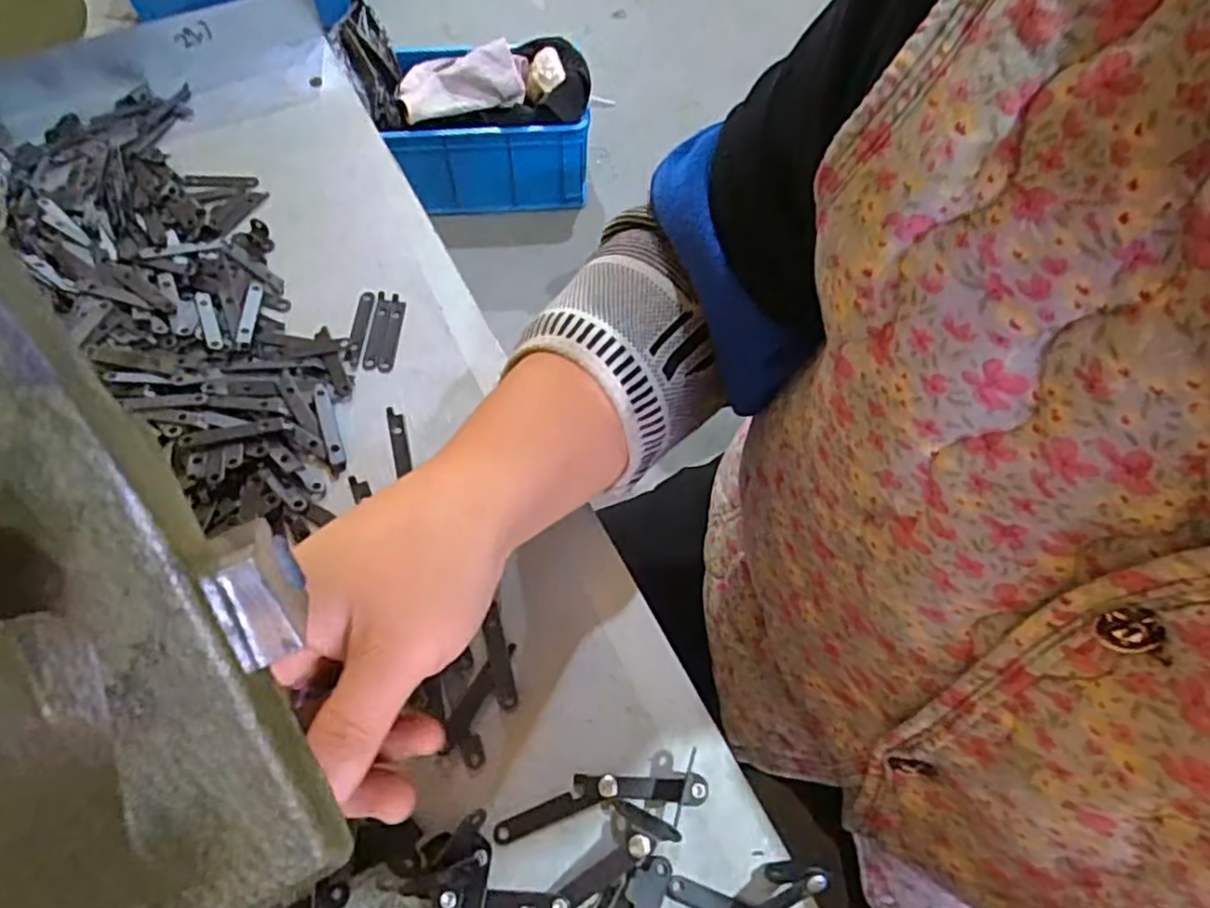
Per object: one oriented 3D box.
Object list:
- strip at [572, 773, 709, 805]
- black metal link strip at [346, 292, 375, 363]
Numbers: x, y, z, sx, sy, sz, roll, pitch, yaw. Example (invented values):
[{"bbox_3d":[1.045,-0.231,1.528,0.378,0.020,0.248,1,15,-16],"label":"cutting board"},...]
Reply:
[{"bbox_3d":[0.015,0.138,0.290,0.055,0.005,0.010,2,60,-2],"label":"strip"},{"bbox_3d":[-0.143,-0.075,0.409,0.010,0.004,0.050,1,60,-3],"label":"black metal link strip"}]

